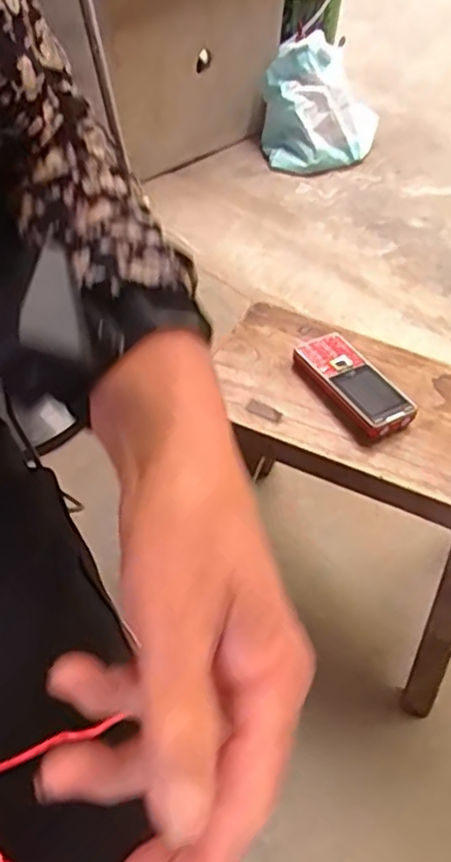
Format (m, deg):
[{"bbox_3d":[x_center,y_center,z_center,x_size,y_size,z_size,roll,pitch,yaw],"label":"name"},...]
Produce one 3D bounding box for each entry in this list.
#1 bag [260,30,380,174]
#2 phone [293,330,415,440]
[{"bbox_3d":[0.240,-0.795,1.673,0.289,0.240,0.216,11,47,2],"label":"bag"},{"bbox_3d":[0.120,-0.050,0.650,0.059,0.020,0.137,-20,51,-20],"label":"phone"}]

